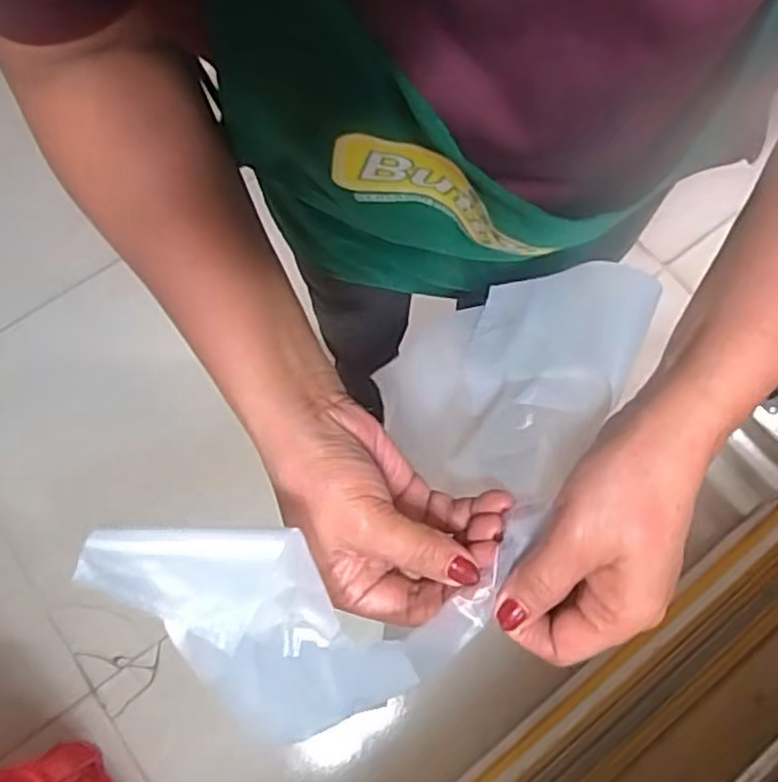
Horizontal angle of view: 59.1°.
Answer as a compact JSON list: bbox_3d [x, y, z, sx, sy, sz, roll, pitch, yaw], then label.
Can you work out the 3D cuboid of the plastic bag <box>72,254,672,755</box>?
[{"bbox_3d":[0.015,0.040,0.328,0.132,0.110,0.263,45,62,11],"label":"plastic bag"}]

